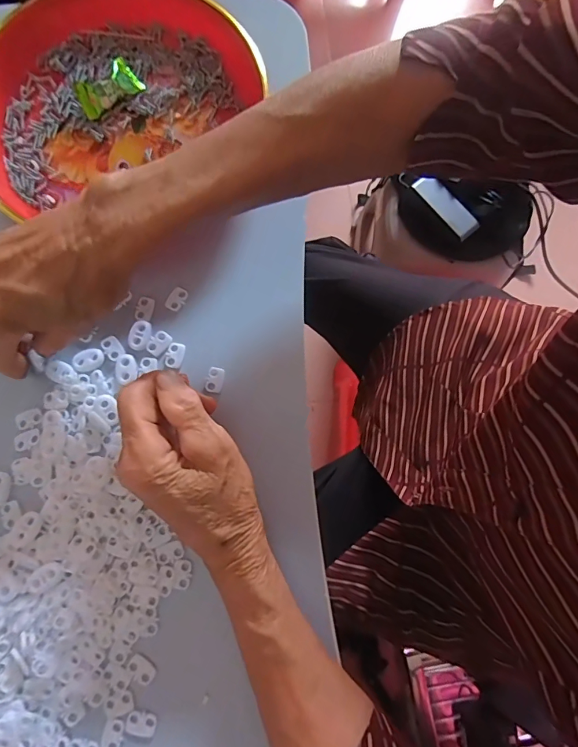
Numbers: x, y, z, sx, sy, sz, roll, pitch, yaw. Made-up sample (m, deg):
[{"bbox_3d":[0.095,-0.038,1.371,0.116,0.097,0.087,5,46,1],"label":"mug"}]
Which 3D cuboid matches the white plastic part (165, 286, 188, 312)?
[{"bbox_3d":[-0.084,-0.056,0.313,0.013,0.004,0.018,25,80,4],"label":"white plastic part"}]

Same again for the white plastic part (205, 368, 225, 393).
[{"bbox_3d":[-0.053,0.005,0.303,0.013,0.004,0.018,8,79,1],"label":"white plastic part"}]

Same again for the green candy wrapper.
[{"bbox_3d":[-0.142,-0.224,0.327,0.050,0.012,0.025,-37,82,-7],"label":"green candy wrapper"}]

